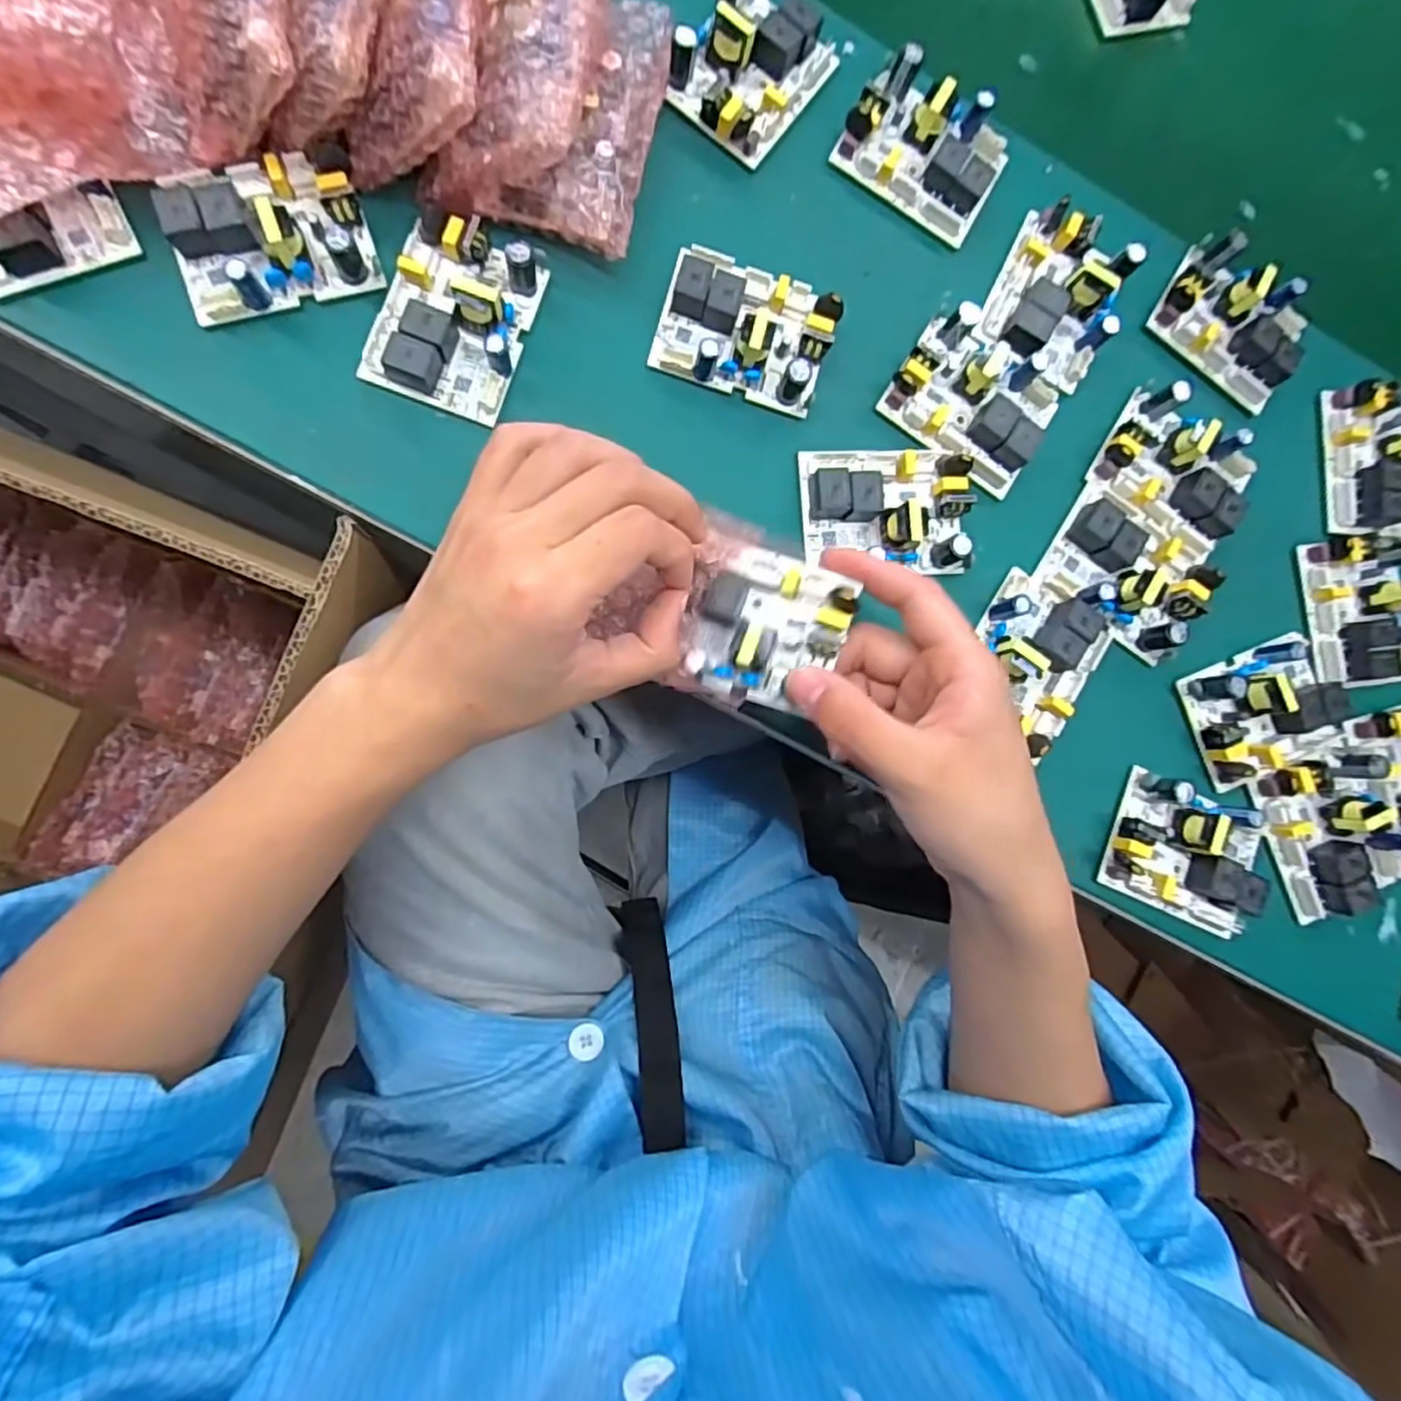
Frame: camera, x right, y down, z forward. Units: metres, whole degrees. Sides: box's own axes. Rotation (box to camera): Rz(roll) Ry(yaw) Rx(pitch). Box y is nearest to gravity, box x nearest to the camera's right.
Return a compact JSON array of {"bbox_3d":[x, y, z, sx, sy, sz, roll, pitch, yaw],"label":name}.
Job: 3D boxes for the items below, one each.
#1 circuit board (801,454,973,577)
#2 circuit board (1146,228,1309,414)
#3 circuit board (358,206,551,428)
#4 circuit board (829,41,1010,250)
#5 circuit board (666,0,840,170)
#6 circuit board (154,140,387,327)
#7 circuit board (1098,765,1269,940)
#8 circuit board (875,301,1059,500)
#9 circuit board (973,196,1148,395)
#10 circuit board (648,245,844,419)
[{"bbox_3d":[0.090,-0.094,0.330,0.080,0.025,0.056,1,85,-9],"label":"circuit board"},{"bbox_3d":[0.286,-0.204,0.364,0.076,0.021,0.062,33,80,-5],"label":"circuit board"},{"bbox_3d":[-0.109,-0.173,0.308,0.058,0.025,0.081,20,82,-7],"label":"circuit board"},{"bbox_3d":[0.116,-0.282,0.346,0.079,0.024,0.062,32,81,-5],"label":"circuit board"},{"bbox_3d":[0.026,-0.313,0.335,0.058,0.024,0.077,36,80,-5],"label":"circuit board"},{"bbox_3d":[-0.186,-0.204,0.296,0.079,0.026,0.062,-16,88,-11],"label":"circuit board"},{"bbox_3d":[0.245,0.077,0.339,0.081,0.022,0.060,24,81,-7],"label":"circuit board"},{"bbox_3d":[0.138,-0.152,0.342,0.078,0.021,0.064,36,80,-5],"label":"circuit board"},{"bbox_3d":[0.185,-0.207,0.350,0.061,0.022,0.087,27,81,-6],"label":"circuit board"},{"bbox_3d":[0.023,-0.178,0.327,0.079,0.026,0.058,16,82,-8],"label":"circuit board"}]

